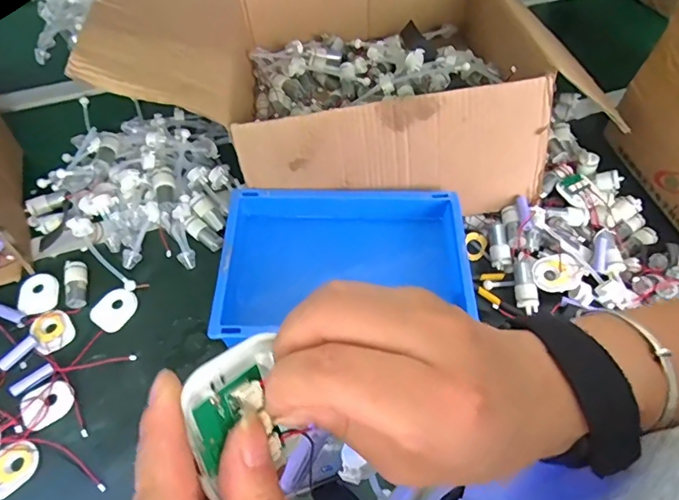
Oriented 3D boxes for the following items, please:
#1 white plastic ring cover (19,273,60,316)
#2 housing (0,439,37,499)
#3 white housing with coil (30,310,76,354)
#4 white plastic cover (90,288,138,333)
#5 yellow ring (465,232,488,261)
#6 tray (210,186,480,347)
[{"bbox_3d":[-0.411,0.060,0.644,0.049,0.009,0.059,-8,59,-6],"label":"white plastic ring cover"},{"bbox_3d":[-0.371,0.245,0.527,0.058,0.004,0.049,-35,65,-20],"label":"housing"},{"bbox_3d":[-0.376,0.105,0.614,0.045,0.007,0.058,-34,65,-20],"label":"white housing with coil"},{"bbox_3d":[-0.303,0.080,0.634,0.050,0.004,0.058,37,65,19],"label":"white plastic cover"},{"bbox_3d":[0.197,-0.006,0.683,0.033,0.040,0.016,28,22,19],"label":"yellow ring"},{"bbox_3d":[0.019,0.032,0.638,0.341,0.112,0.215,-2,59,-3],"label":"tray"}]

